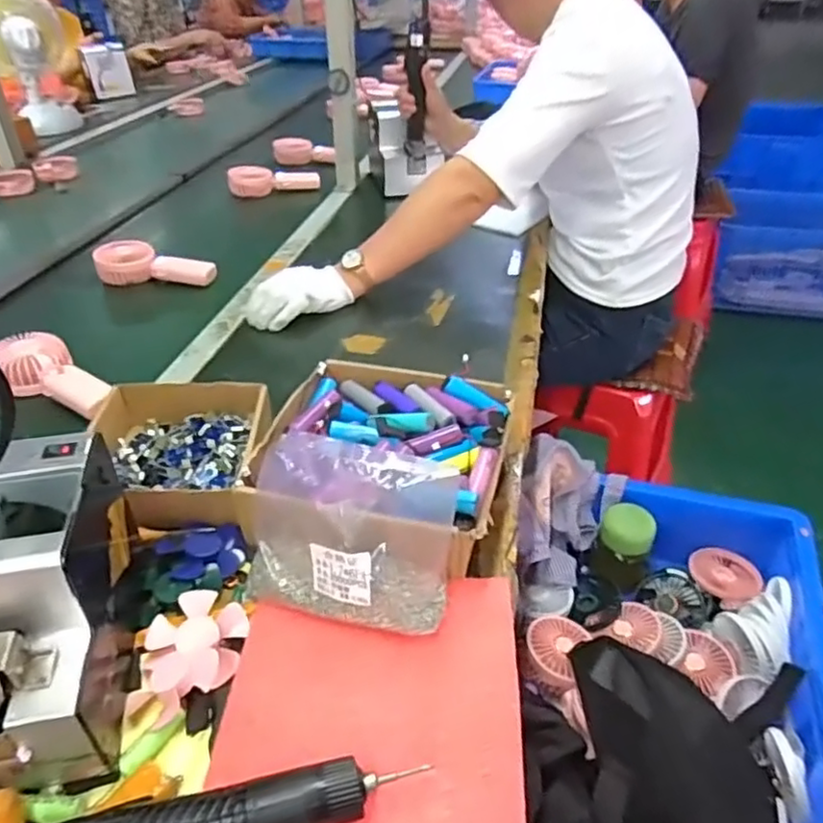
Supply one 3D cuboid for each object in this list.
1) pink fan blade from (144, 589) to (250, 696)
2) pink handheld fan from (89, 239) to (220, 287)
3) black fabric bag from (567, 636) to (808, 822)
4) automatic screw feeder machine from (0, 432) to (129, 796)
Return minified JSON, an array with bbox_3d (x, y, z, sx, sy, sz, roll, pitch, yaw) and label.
[{"bbox_3d":[-0.156,0.170,0.483,0.073,0.021,0.079,-1,36,1],"label":"pink fan blade"},{"bbox_3d":[-0.392,-0.224,1.003,0.170,0.054,0.070,10,38,15],"label":"pink handheld fan"},{"bbox_3d":[0.255,0.331,0.601,0.219,0.096,0.269,9,38,13],"label":"black fabric bag"},{"bbox_3d":[-0.271,0.131,0.436,0.129,0.143,0.179,-7,37,-8],"label":"automatic screw feeder machine"}]

